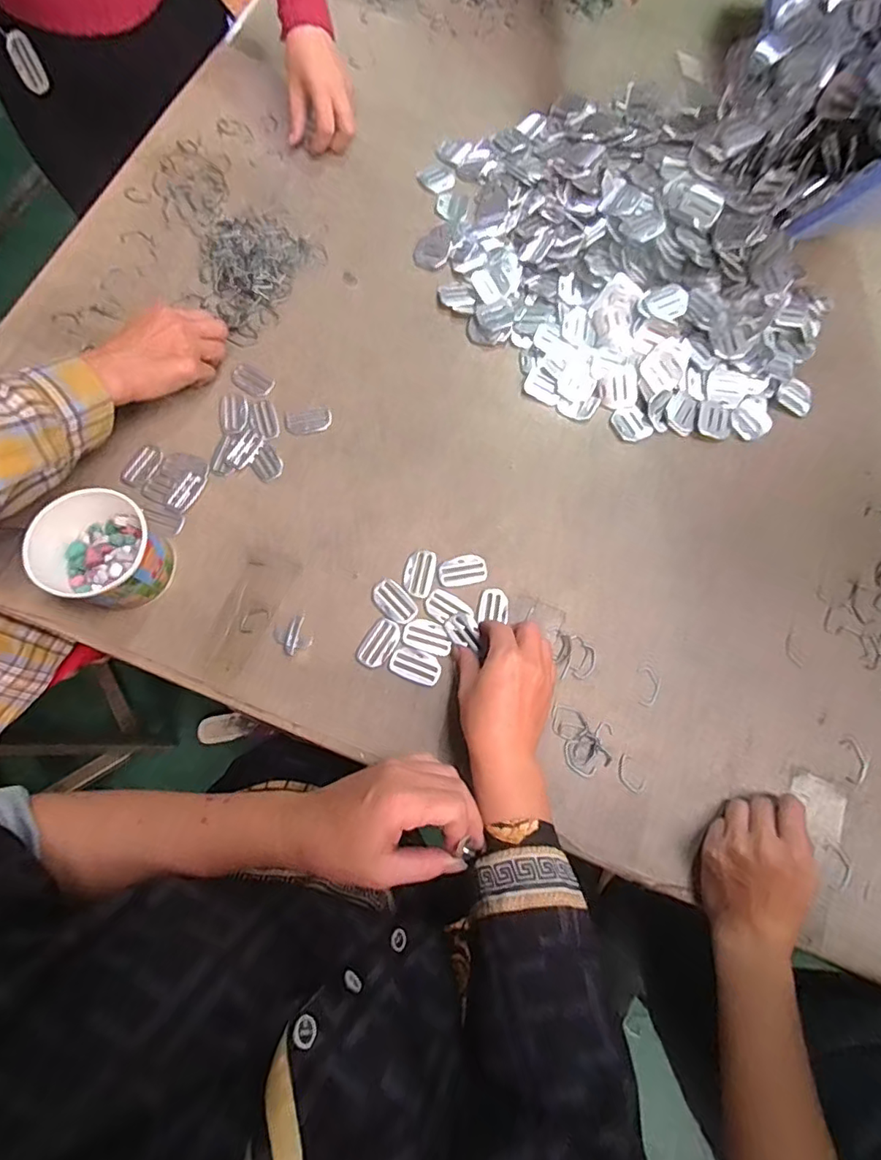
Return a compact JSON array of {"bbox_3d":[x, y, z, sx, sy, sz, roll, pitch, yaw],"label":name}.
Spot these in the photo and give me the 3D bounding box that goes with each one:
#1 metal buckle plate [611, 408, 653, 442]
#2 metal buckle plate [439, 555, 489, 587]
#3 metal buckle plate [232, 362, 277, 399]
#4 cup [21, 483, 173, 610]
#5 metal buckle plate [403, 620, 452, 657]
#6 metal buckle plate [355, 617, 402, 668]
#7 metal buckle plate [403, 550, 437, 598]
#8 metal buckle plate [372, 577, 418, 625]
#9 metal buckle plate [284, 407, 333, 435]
[{"bbox_3d":[0.195,-0.159,0.549,0.032,0.005,0.039,-31,76,-10],"label":"metal buckle plate"},{"bbox_3d":[0.022,-0.010,0.511,0.045,0.004,0.028,-10,73,-5],"label":"metal buckle plate"},{"bbox_3d":[-0.194,-0.206,0.555,0.047,0.004,0.030,31,75,8],"label":"metal buckle plate"},{"bbox_3d":[-0.285,-0.022,0.459,0.090,0.073,0.087,0,73,-1],"label":"cup"},{"bbox_3d":[-0.011,0.051,0.482,0.044,0.004,0.028,20,73,5],"label":"metal buckle plate"},{"bbox_3d":[-0.055,0.057,0.483,0.028,0.004,0.046,30,74,7],"label":"metal buckle plate"},{"bbox_3d":[-0.019,-0.007,0.505,0.028,0.004,0.045,15,73,3],"label":"metal buckle plate"},{"bbox_3d":[-0.042,0.020,0.490,0.045,0.004,0.028,42,76,11],"label":"metal buckle plate"},{"bbox_3d":[-0.134,-0.162,0.545,0.046,0.004,0.027,-11,73,-5],"label":"metal buckle plate"}]

